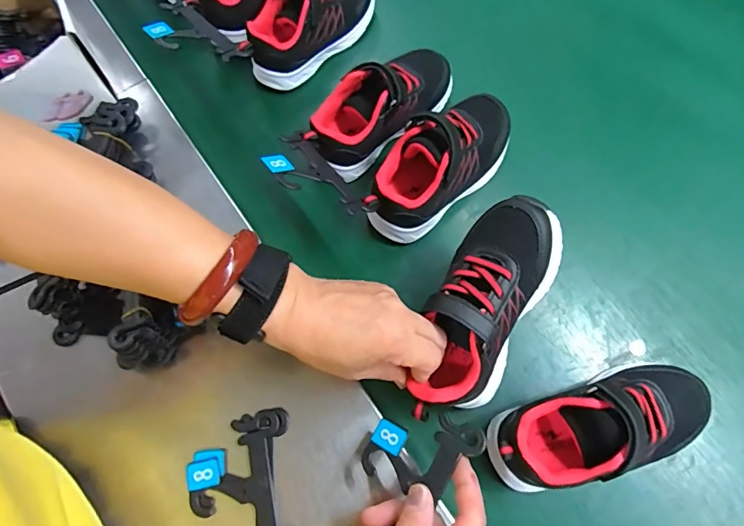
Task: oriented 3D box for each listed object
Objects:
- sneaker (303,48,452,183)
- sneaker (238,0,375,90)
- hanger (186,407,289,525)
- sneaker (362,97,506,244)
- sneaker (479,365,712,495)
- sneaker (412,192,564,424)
[{"bbox_3d":[0.007,-0.153,0.436,0.180,0.076,0.071,-43,75,-15],"label":"sneaker"},{"bbox_3d":[-0.065,-0.262,0.498,0.070,0.088,0.169,38,74,13],"label":"sneaker"},{"bbox_3d":[-0.098,0.170,0.347,0.074,0.022,0.102,-8,71,-3],"label":"hanger"},{"bbox_3d":[0.064,-0.095,0.413,0.167,0.076,0.069,-41,73,-11],"label":"sneaker"},{"bbox_3d":[0.169,0.121,0.338,0.174,0.077,0.069,-15,70,-6],"label":"sneaker"},{"bbox_3d":[0.082,0.033,0.333,0.072,0.066,0.168,24,90,7],"label":"sneaker"}]

